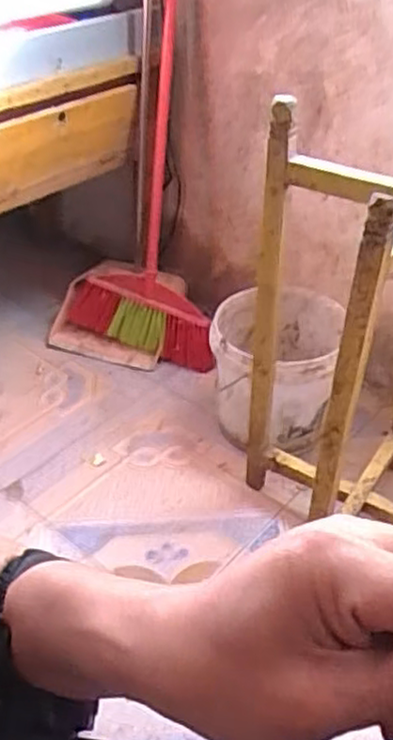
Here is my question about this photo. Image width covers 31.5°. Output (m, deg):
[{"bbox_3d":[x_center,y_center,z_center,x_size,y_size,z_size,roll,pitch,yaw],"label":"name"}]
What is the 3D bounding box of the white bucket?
[{"bbox_3d":[0.159,0.001,1.369,0.269,0.228,0.283,-15,41,-19],"label":"white bucket"}]

